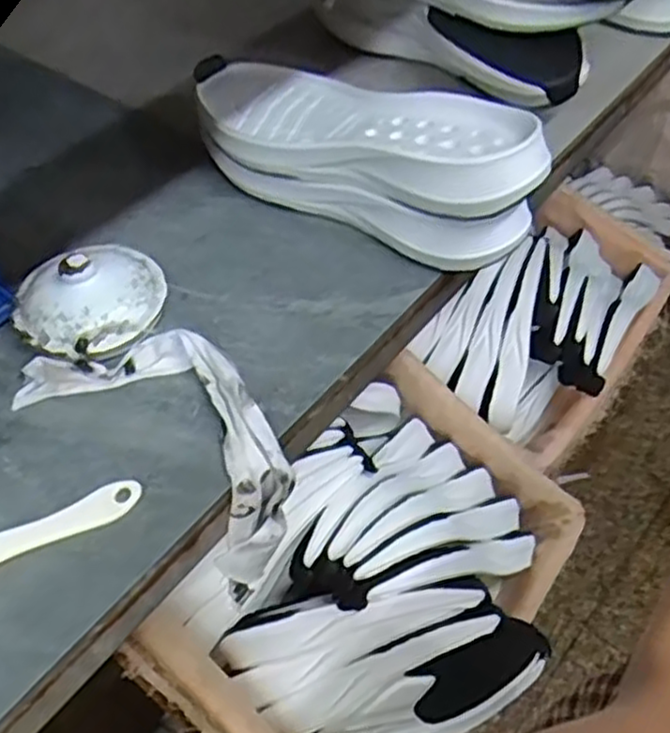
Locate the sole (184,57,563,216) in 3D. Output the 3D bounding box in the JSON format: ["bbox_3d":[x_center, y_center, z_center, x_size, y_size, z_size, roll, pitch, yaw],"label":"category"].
[{"bbox_3d":[0.007,-0.180,0.547,0.293,0.047,0.102,33,59,25],"label":"sole"}]

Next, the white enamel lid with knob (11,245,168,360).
[{"bbox_3d":[-0.164,-0.046,0.499,0.097,0.050,0.089,-2,49,2],"label":"white enamel lid with knob"}]

